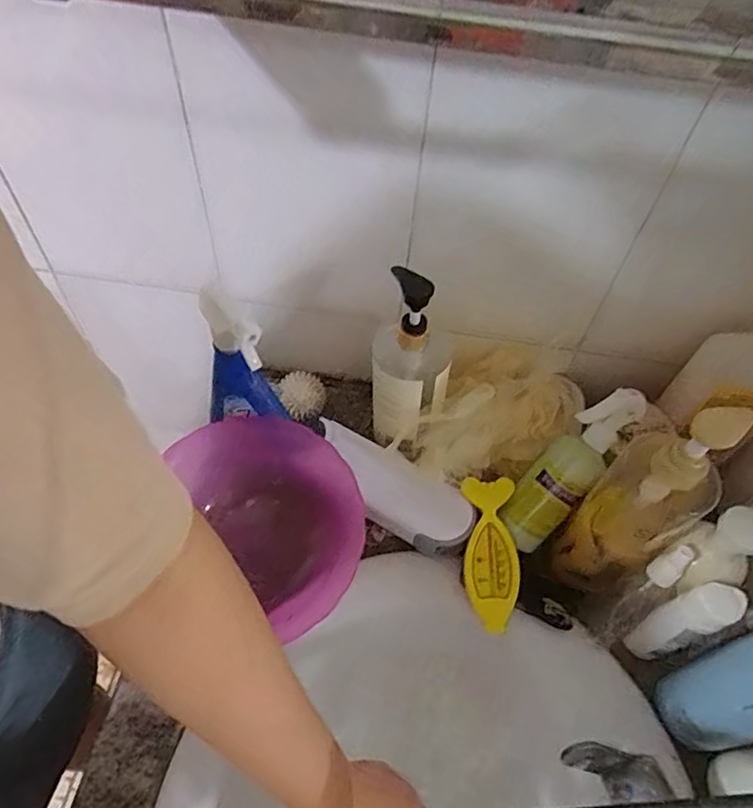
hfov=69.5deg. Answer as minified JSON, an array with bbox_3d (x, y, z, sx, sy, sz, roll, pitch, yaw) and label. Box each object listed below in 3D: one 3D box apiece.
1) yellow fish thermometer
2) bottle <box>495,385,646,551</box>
[{"bbox_3d":[0.112,0.147,0.534,0.052,0.009,0.141,-2,77,8],"label":"yellow fish thermometer"},{"bbox_3d":[0.184,0.062,0.525,0.056,0.046,0.188,40,105,23],"label":"bottle"}]

